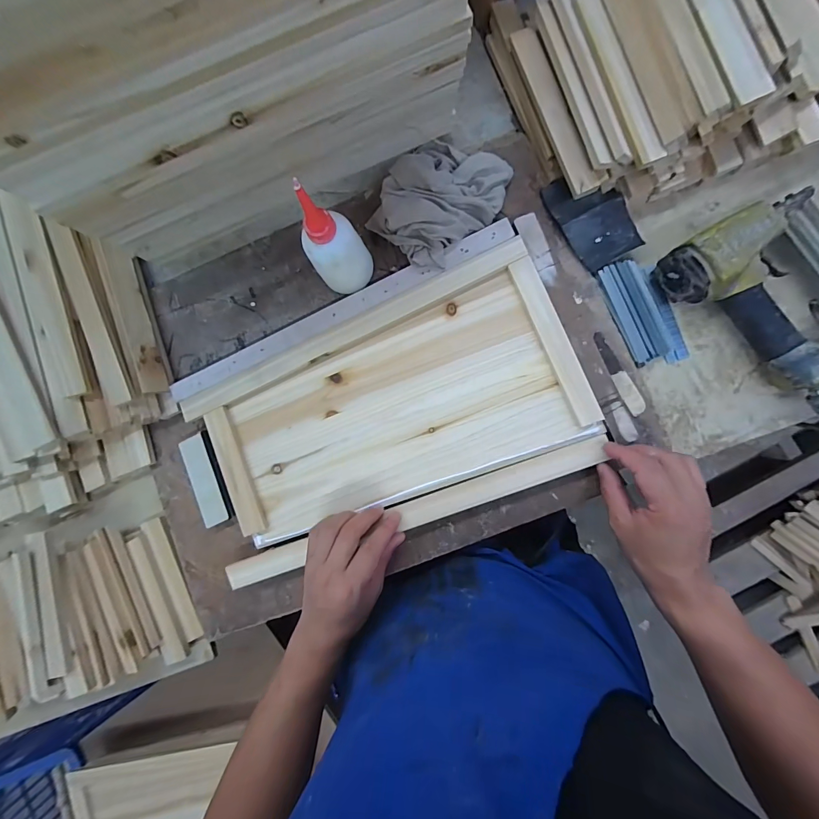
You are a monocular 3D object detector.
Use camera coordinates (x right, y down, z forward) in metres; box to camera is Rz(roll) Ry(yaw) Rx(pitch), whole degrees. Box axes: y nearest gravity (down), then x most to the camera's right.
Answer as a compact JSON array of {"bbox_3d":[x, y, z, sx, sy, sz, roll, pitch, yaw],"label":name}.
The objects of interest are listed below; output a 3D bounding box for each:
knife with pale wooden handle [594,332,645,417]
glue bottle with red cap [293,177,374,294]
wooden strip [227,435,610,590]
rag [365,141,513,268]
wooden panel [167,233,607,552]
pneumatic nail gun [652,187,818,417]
[{"bbox_3d":[0.239,-0.041,0.412,0.020,0.005,0.102,-29,84,3],"label":"knife with pale wooden handle"},{"bbox_3d":[-0.077,-0.170,0.375,0.063,0.152,0.054,-35,84,3],"label":"glue bottle with red cap"},{"bbox_3d":[0.003,0.120,0.404,0.442,0.014,0.027,-20,85,2],"label":"wooden strip"},{"bbox_3d":[0.033,-0.250,0.415,0.132,0.047,0.154,32,90,7],"label":"rag"},{"bbox_3d":[-0.024,-0.006,0.421,0.423,0.016,0.227,-23,85,4],"label":"wooden panel"},{"bbox_3d":[0.416,-0.112,0.375,0.155,0.055,0.261,-42,84,2],"label":"pneumatic nail gun"}]

